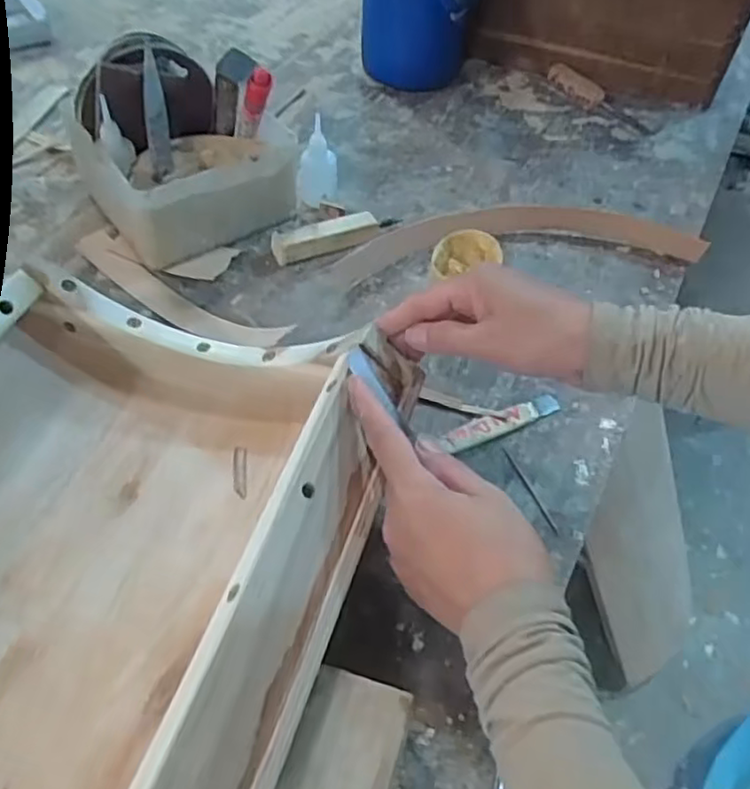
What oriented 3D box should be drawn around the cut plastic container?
[{"bbox_3d":[-0.171,-0.202,0.615,0.153,0.079,0.150,-29,58,-24],"label":"cut plastic container"}]

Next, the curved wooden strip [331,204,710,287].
[{"bbox_3d":[0.128,-0.145,0.622,0.332,0.030,0.065,-4,52,-6],"label":"curved wooden strip"}]

